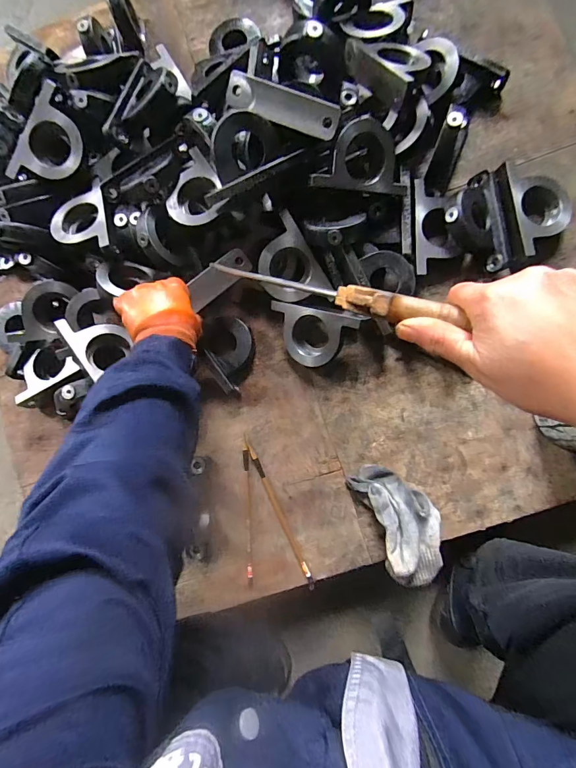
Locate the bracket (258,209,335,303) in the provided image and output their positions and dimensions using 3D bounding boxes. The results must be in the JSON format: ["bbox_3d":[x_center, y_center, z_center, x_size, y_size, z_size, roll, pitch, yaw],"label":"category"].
[{"bbox_3d":[0.000,-0.170,0.569,0.088,0.018,0.137,-30,99,15],"label":"bracket"}]

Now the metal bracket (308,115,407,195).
[{"bbox_3d":[0.101,-0.317,0.528,0.142,0.031,0.095,-5,110,-13],"label":"metal bracket"}]

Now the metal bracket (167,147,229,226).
[{"bbox_3d":[-0.140,-0.282,0.555,0.083,0.014,0.104,-29,83,3],"label":"metal bracket"}]

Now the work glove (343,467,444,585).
[{"bbox_3d":[0.162,0.196,0.545,0.101,0.047,0.177,-29,73,4],"label":"work glove"}]

